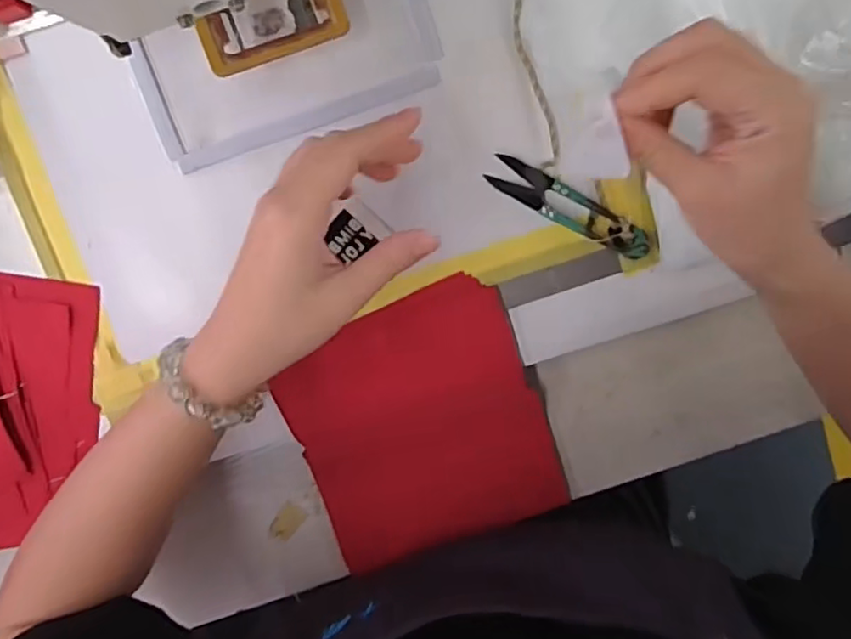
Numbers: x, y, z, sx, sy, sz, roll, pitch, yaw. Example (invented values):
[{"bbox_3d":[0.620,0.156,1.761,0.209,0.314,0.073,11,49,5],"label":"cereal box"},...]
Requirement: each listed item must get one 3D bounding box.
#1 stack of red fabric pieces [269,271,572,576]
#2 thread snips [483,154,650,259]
[{"bbox_3d":[-0.003,0.071,0.400,0.154,0.013,0.164,-19,103,2],"label":"stack of red fabric pieces"},{"bbox_3d":[0.087,-0.067,0.371,0.102,0.013,0.021,28,96,-6],"label":"thread snips"}]

